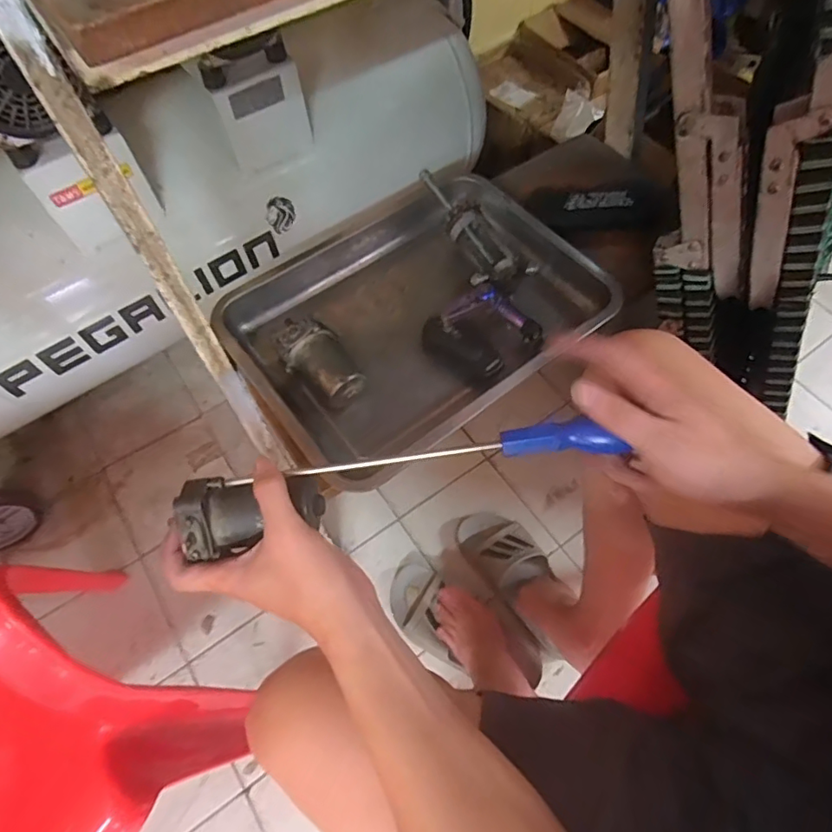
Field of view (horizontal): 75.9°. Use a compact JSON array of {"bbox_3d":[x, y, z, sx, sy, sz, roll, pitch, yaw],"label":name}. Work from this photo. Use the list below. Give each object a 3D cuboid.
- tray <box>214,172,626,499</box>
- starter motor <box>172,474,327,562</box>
[{"bbox_3d":[-0.005,-0.121,0.623,0.393,0.078,0.294,-38,67,-17],"label":"tray"},{"bbox_3d":[-0.116,0.067,0.380,0.097,0.042,0.049,-10,62,-13],"label":"starter motor"}]

